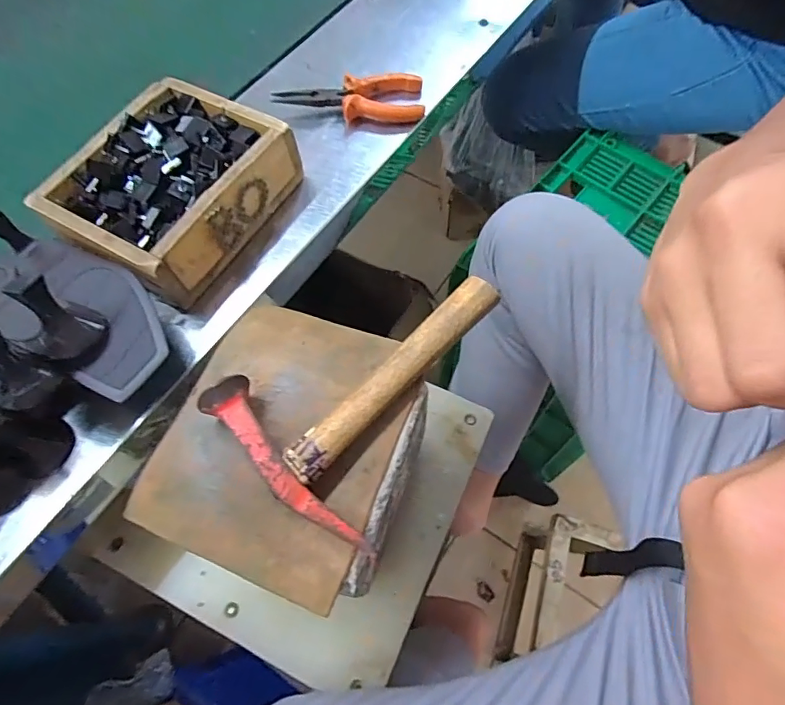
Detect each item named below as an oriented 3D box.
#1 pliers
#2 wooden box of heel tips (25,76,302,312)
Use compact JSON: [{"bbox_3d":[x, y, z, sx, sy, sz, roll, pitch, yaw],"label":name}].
[{"bbox_3d":[-0.044,-0.265,0.518,0.152,0.027,0.054,-6,63,1],"label":"pliers"},{"bbox_3d":[-0.200,-0.151,0.443,0.158,0.059,0.178,29,69,17],"label":"wooden box of heel tips"}]

